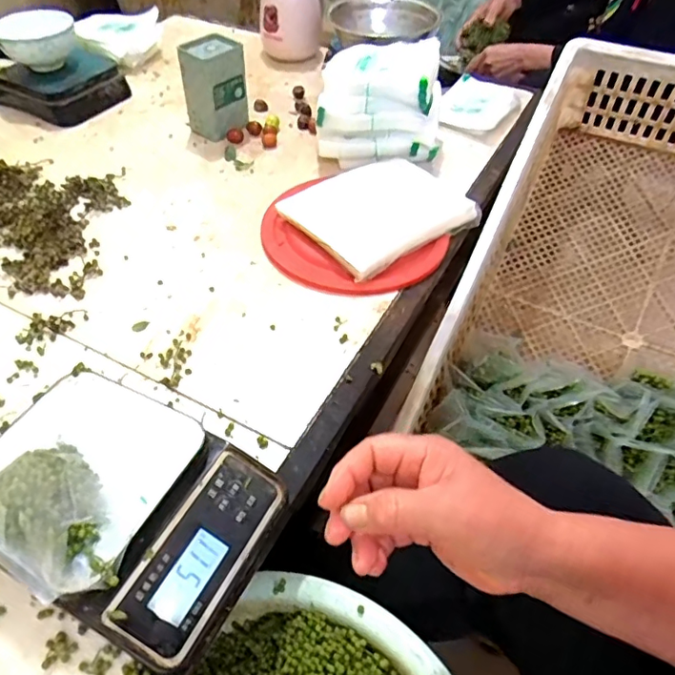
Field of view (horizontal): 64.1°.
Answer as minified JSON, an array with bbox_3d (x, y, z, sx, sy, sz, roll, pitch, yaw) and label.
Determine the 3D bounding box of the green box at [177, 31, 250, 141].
[{"bbox_3d":[-0.183,-0.371,0.807,0.079,0.125,0.061,-33,56,-27],"label":"green box"}]

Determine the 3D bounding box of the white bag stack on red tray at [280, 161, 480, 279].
[{"bbox_3d":[0.056,-0.157,0.675,0.204,0.030,0.154,-31,55,-26],"label":"white bag stack on red tray"}]

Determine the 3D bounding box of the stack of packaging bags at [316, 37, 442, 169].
[{"bbox_3d":[0.062,-0.323,0.758,0.165,0.131,0.128,8,48,7],"label":"stack of packaging bags"}]

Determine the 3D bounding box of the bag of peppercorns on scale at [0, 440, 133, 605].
[{"bbox_3d":[-0.193,0.116,0.359,0.123,0.030,0.080,27,53,22],"label":"bag of peppercorns on scale"}]

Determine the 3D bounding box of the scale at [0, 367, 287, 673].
[{"bbox_3d":[-0.167,0.121,0.408,0.217,0.057,0.153,21,51,18],"label":"scale"}]

